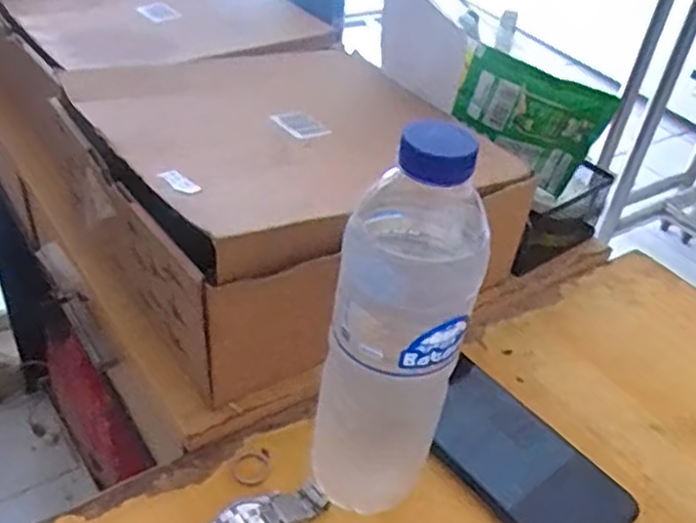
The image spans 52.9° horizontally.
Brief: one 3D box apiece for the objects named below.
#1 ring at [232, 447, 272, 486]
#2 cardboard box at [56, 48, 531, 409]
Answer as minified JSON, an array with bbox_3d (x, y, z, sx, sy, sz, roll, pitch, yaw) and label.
[{"bbox_3d":[-0.055,0.120,0.408,0.026,0.004,0.022,-16,43,-26],"label":"ring"},{"bbox_3d":[-0.055,-0.052,0.522,0.260,0.130,0.255,-21,45,-30],"label":"cardboard box"}]

